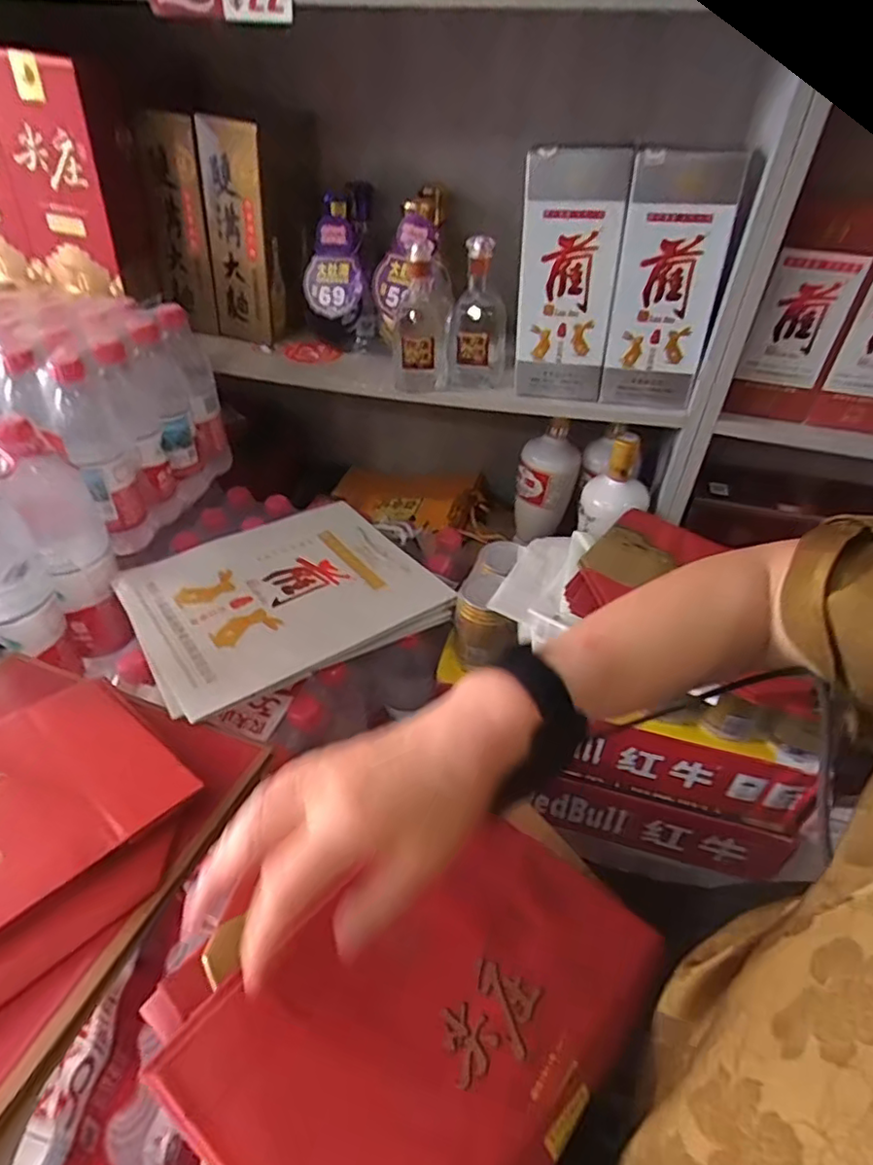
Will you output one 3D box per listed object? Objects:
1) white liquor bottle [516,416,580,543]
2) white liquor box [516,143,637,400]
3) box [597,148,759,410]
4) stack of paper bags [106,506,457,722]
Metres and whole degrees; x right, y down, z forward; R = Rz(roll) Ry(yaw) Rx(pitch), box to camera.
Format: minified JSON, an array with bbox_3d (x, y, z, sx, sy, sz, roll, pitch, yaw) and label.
[{"bbox_3d":[0.158,-0.148,0.899,0.078,0.171,0.061,9,42,7],"label":"white liquor bottle"},{"bbox_3d":[0.145,-0.333,0.680,0.105,0.238,0.078,6,41,3],"label":"white liquor box"},{"bbox_3d":[0.249,-0.328,0.673,0.106,0.233,0.100,12,42,10],"label":"box"},{"bbox_3d":[-0.167,0.006,0.669,0.295,0.022,0.248,-24,48,-27],"label":"stack of paper bags"}]

